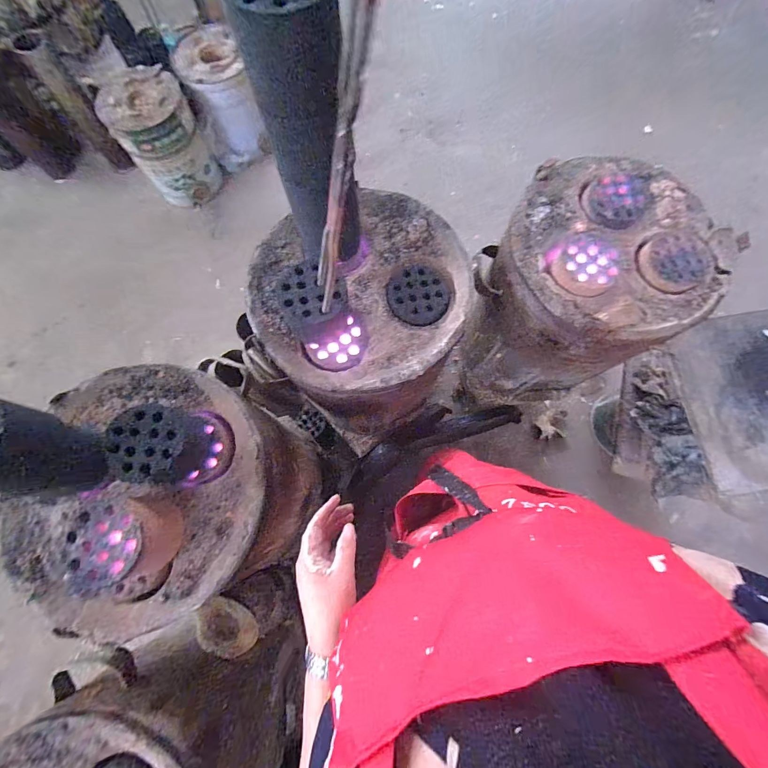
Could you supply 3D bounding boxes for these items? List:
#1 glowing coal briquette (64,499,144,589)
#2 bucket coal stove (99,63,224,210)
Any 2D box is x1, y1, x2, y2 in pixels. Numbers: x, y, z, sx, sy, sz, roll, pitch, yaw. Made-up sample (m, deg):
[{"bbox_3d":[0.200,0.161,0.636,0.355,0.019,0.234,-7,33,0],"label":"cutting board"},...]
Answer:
[{"bbox_3d":[-0.323,0.198,0.480,0.100,0.101,0.099,0,75,-1],"label":"glowing coal briquette"},{"bbox_3d":[-0.868,-0.960,1.500,0.291,0.347,0.293,-25,77,-7],"label":"bucket coal stove"}]

